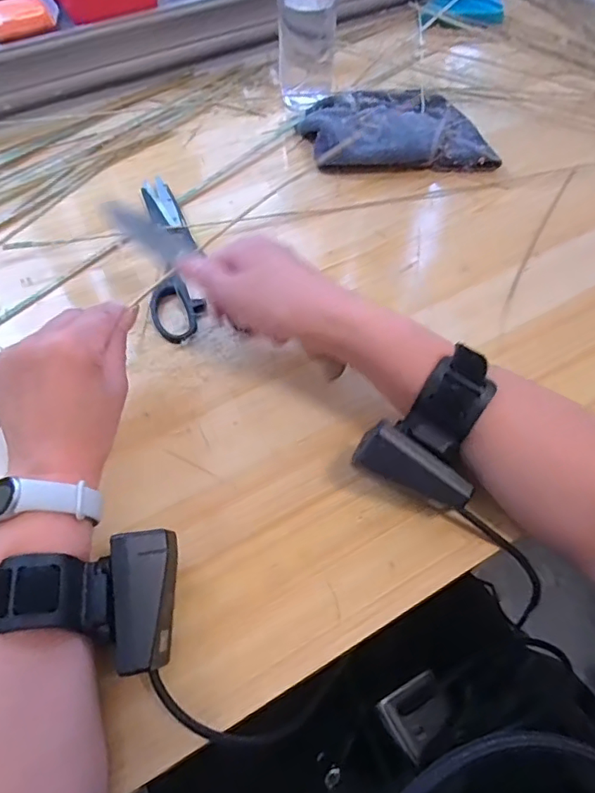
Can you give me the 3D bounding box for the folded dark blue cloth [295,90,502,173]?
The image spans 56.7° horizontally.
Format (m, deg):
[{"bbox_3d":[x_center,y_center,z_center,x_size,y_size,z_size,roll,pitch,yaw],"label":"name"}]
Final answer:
[{"bbox_3d":[0.098,-0.270,0.556,0.174,0.029,0.126,-9,58,-7],"label":"folded dark blue cloth"}]

